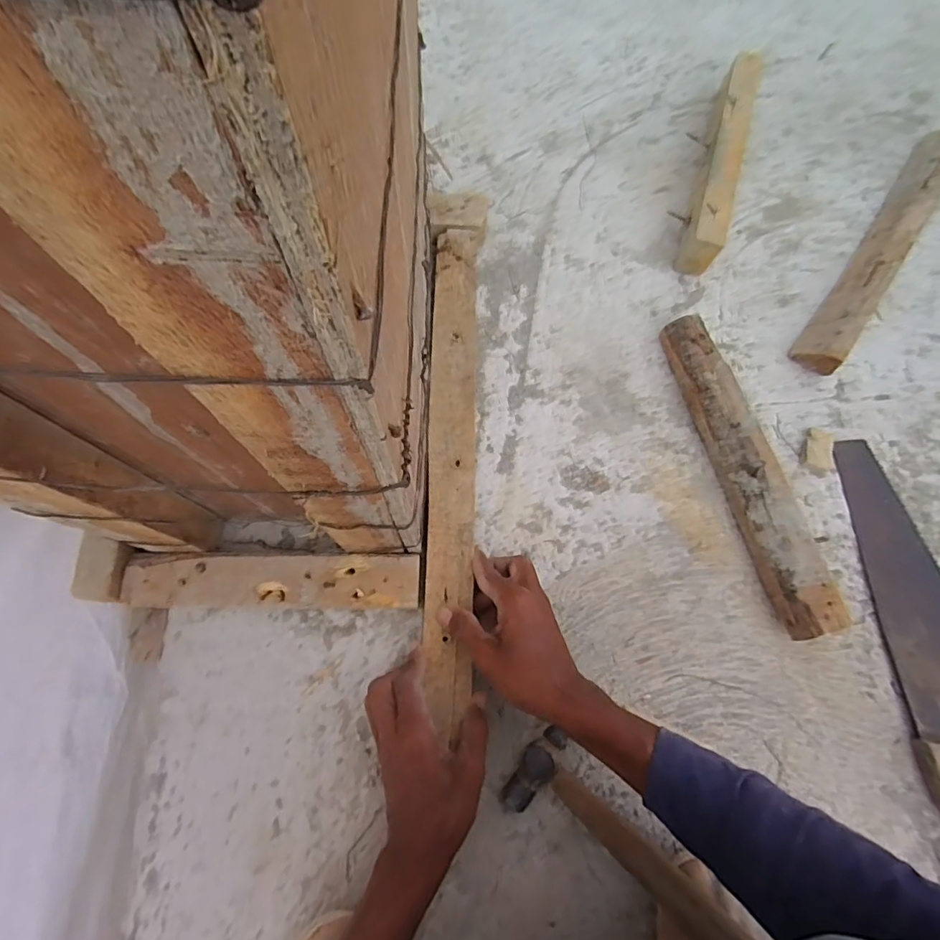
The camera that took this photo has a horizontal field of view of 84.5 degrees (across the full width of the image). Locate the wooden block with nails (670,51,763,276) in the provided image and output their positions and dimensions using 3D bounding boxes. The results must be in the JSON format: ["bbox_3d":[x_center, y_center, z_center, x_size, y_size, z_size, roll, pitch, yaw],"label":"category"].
[{"bbox_3d":[0.322,-0.405,0.682,0.057,0.067,0.335,17,72,3],"label":"wooden block with nails"}]

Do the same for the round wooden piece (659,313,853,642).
[{"bbox_3d":[0.301,-0.009,0.567,0.058,0.041,0.369,-13,72,-7],"label":"round wooden piece"}]

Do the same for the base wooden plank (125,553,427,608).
[{"bbox_3d":[-0.187,0.110,0.500,0.275,0.036,0.051,0,72,-2],"label":"base wooden plank"}]

